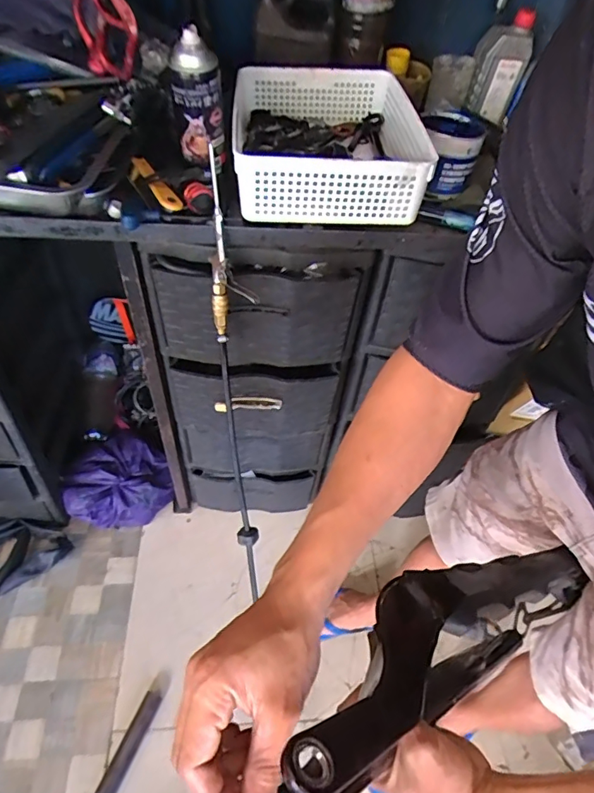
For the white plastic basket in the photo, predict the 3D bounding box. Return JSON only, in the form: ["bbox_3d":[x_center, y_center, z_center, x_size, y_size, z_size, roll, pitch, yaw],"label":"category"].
[{"bbox_3d":[0.041,-0.376,0.699,0.244,0.087,0.343,0,52,-6],"label":"white plastic basket"}]

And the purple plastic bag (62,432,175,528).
[{"bbox_3d":[-0.470,0.226,1.268,0.242,0.142,0.222,-19,56,-20],"label":"purple plastic bag"}]

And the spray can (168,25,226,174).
[{"bbox_3d":[-0.128,-0.387,0.641,0.064,0.152,0.054,-3,52,-9],"label":"spray can"}]

